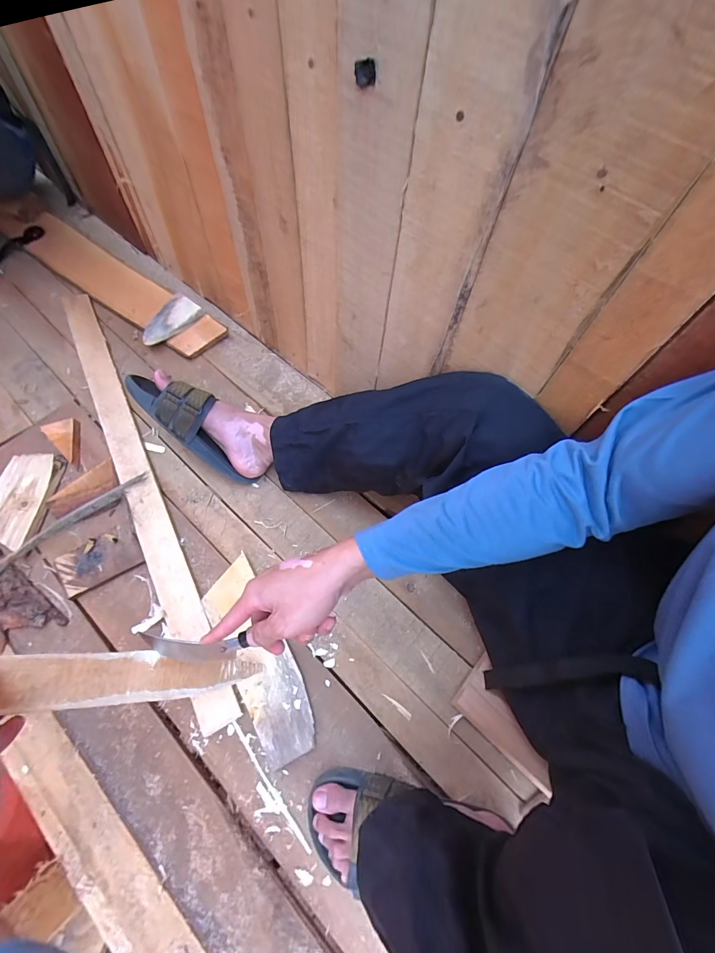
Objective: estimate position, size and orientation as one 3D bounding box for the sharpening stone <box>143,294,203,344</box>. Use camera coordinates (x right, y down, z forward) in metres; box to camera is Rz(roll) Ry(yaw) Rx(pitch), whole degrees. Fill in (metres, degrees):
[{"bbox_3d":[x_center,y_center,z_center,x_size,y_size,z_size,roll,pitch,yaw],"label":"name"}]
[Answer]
[{"bbox_3d":[-0.421,-0.349,0.840,0.081,0.018,0.145,31,69,10],"label":"sharpening stone"}]

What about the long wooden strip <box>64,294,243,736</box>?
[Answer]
[{"bbox_3d":[-0.422,-0.044,0.694,0.053,0.022,0.966,-25,65,-17],"label":"long wooden strip"}]

